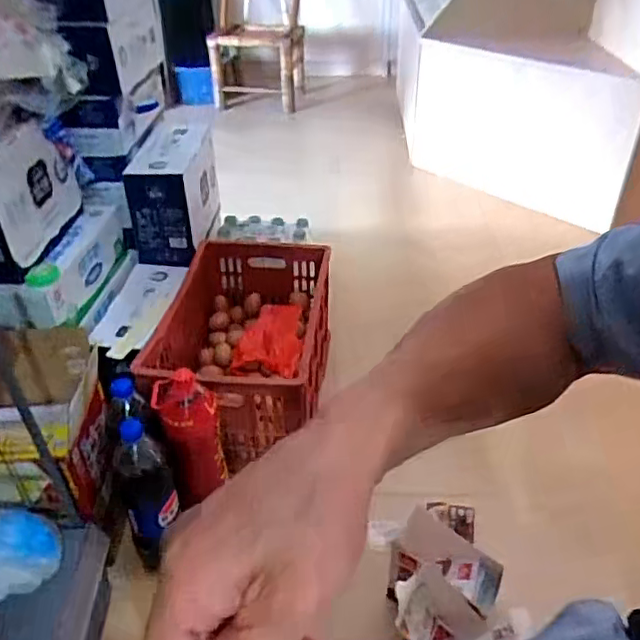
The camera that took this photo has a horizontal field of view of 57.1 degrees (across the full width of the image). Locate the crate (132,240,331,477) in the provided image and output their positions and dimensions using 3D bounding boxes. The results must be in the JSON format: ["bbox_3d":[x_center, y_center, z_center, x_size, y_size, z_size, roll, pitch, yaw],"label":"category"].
[{"bbox_3d":[-0.149,0.053,1.201,0.307,0.231,0.441,3,37,4],"label":"crate"}]

